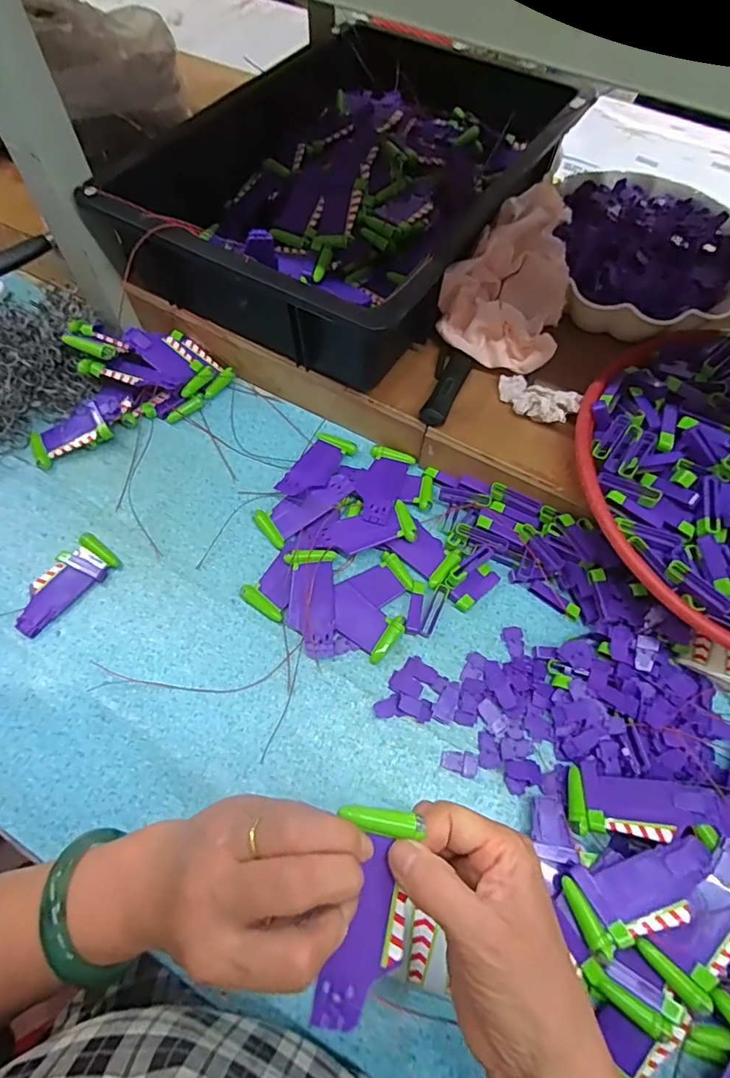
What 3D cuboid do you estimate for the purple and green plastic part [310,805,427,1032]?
[{"bbox_3d":[0.001,0.174,0.238,0.039,0.008,0.090,14,76,6],"label":"purple and green plastic part"}]

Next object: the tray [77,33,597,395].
[{"bbox_3d":[-0.006,-0.359,0.521,0.307,0.091,0.430,30,66,13],"label":"tray"}]

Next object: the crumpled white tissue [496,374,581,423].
[{"bbox_3d":[0.150,-0.123,0.452,0.073,0.019,0.035,34,66,30],"label":"crumpled white tissue"}]

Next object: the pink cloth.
[{"bbox_3d":[0.136,-0.244,0.470,0.106,0.068,0.162,17,64,7],"label":"pink cloth"}]

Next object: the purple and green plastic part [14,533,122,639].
[{"bbox_3d":[-0.257,0.038,0.432,0.042,0.012,0.090,34,67,15],"label":"purple and green plastic part"}]

